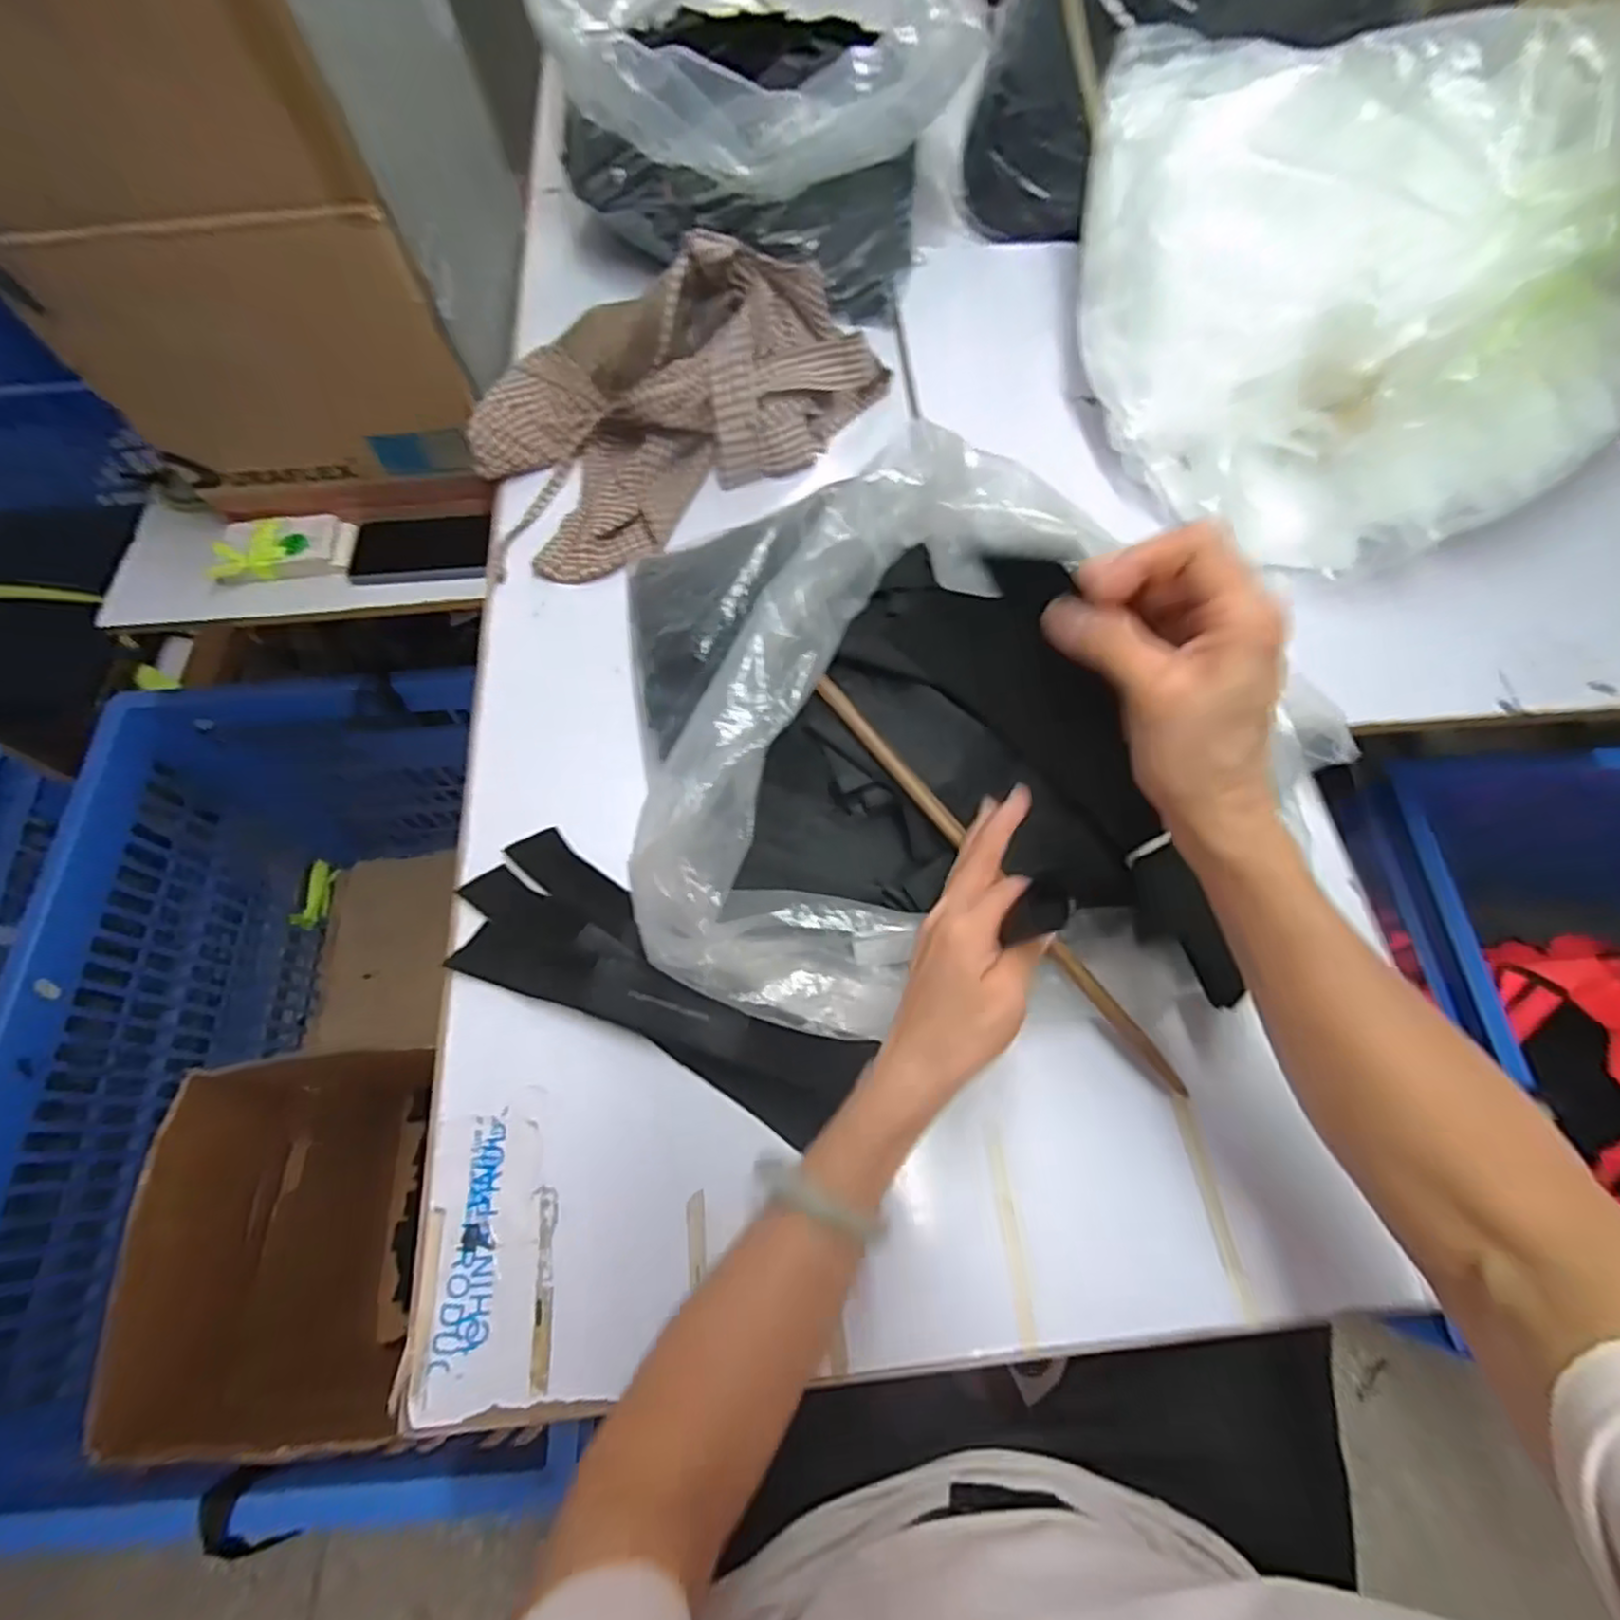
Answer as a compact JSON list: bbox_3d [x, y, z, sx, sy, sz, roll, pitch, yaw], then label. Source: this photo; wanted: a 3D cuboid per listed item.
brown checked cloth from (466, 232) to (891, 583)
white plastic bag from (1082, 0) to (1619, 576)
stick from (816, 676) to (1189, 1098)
[{"bbox_3d":[-0.129,-0.374,0.631,0.361,0.114,0.207,-36,69,-14],"label":"brown checked cloth"},{"bbox_3d":[0.387,-0.431,0.553,0.320,0.211,0.455,-24,67,-10],"label":"white plastic bag"},{"bbox_3d":[0.112,0.041,0.451,0.011,0.015,0.327,-37,78,-15],"label":"stick"}]

